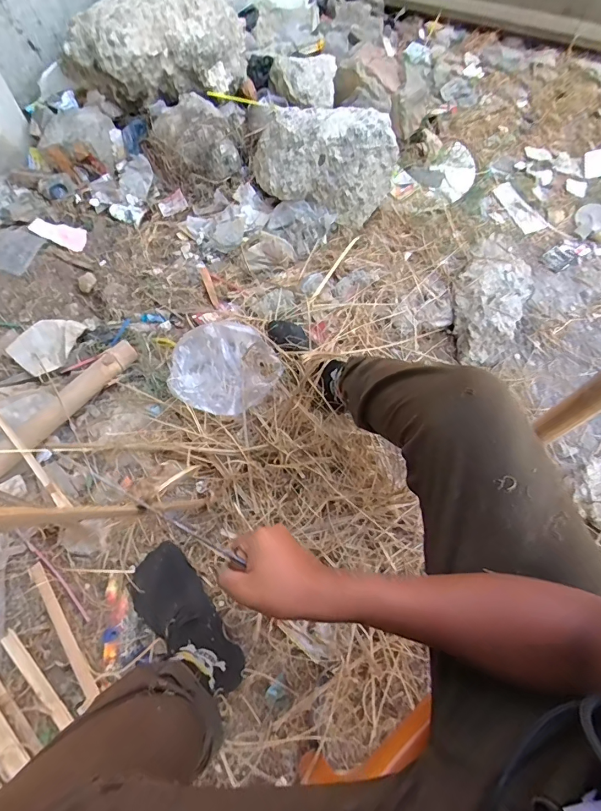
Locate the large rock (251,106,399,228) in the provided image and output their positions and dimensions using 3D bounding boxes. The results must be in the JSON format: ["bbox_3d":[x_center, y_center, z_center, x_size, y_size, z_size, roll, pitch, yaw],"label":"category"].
[{"bbox_3d":[0.057,-0.635,1.039,0.362,0.215,0.209,8,64,4],"label":"large rock"}]

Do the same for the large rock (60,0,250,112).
[{"bbox_3d":[-0.388,-0.950,1.060,0.488,0.186,0.244,-7,64,-4],"label":"large rock"}]

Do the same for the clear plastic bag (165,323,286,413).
[{"bbox_3d":[-0.157,-0.075,0.807,0.197,0.058,0.182,-29,67,-14],"label":"clear plastic bag"}]

